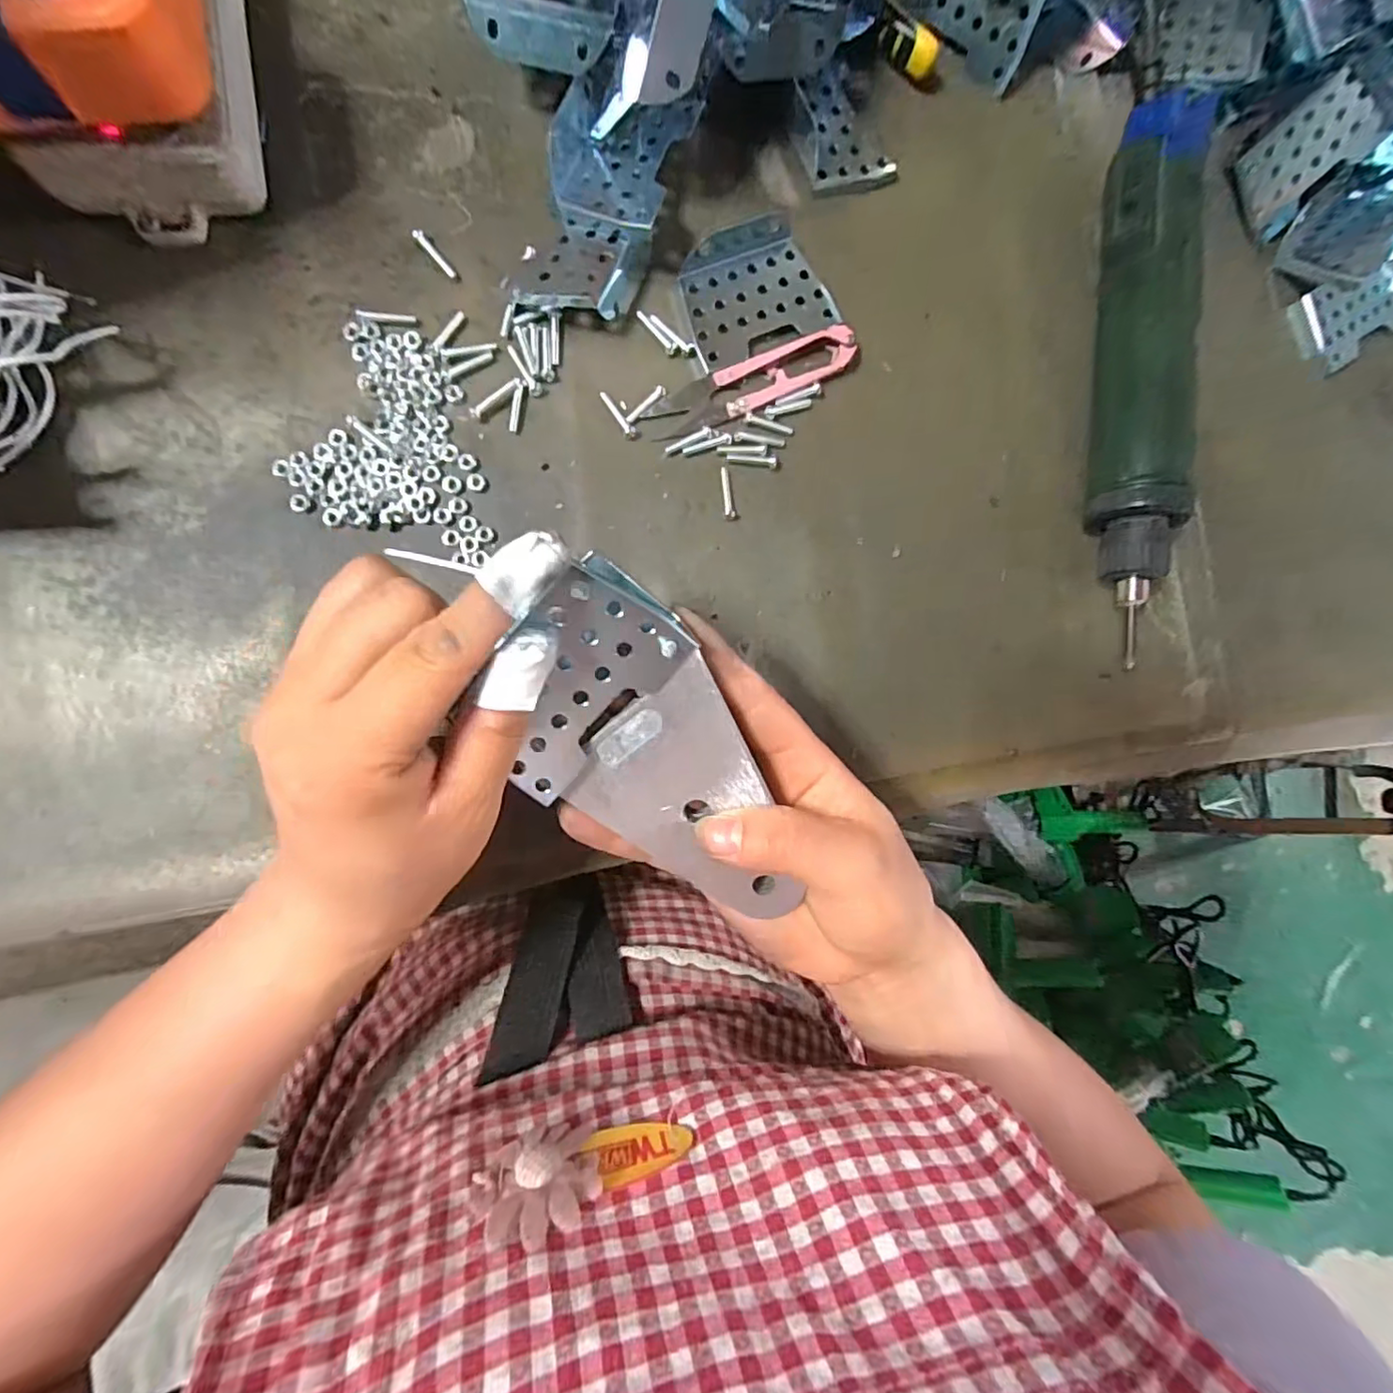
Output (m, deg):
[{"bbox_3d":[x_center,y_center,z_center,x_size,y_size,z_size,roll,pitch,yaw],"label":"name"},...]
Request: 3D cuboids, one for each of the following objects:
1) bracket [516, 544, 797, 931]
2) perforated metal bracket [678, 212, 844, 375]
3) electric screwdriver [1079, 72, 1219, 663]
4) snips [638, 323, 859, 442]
[{"bbox_3d":[-0.005,0.020,0.197,0.119,0.008,0.071,35,104,-16],"label":"bracket"},{"bbox_3d":[0.025,-0.184,0.275,0.068,0.012,0.056,-24,93,-10],"label":"perforated metal bracket"},{"bbox_3d":[0.207,-0.150,0.289,0.034,0.041,0.247,5,88,-10],"label":"electric screwdriver"},{"bbox_3d":[0.027,-0.142,0.274,0.103,0.008,0.022,-26,93,-10],"label":"snips"}]

